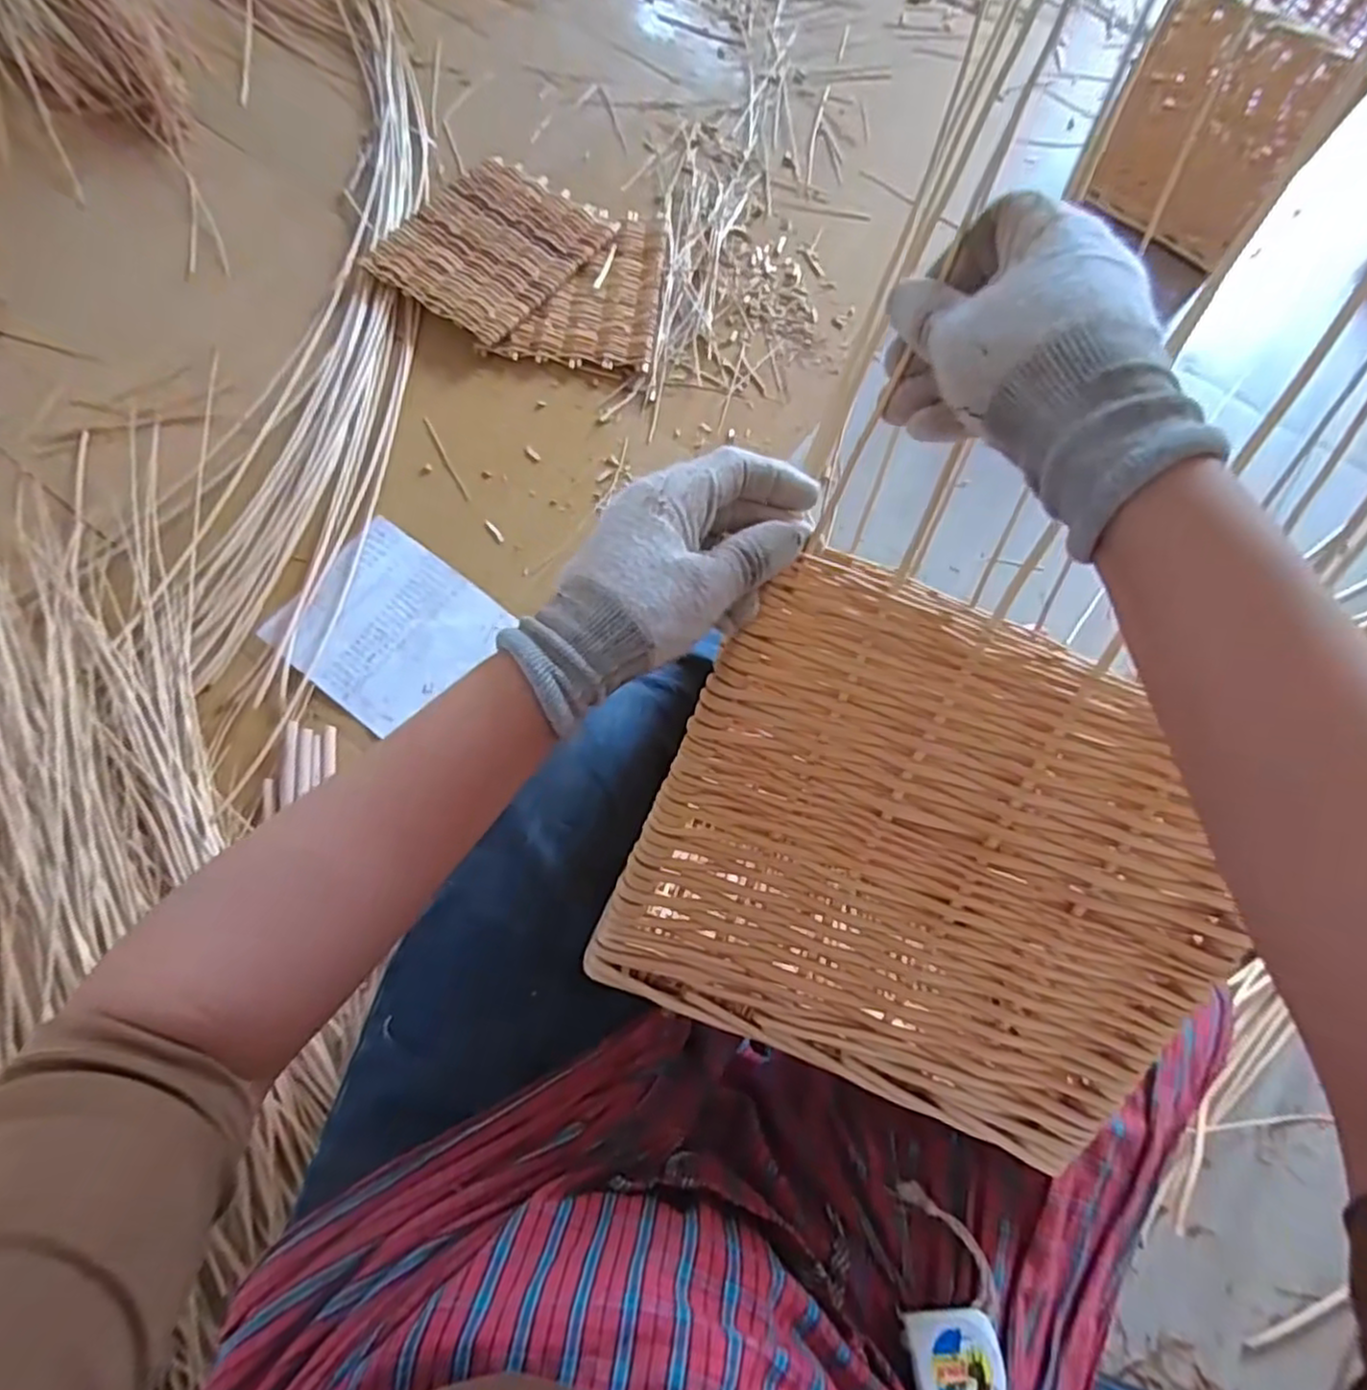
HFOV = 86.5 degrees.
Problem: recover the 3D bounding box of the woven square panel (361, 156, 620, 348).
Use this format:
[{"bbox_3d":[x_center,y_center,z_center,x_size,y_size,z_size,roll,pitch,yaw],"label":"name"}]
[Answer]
[{"bbox_3d":[-0.288,-0.687,1.102,0.252,0.020,0.301,36,76,6],"label":"woven square panel"}]

